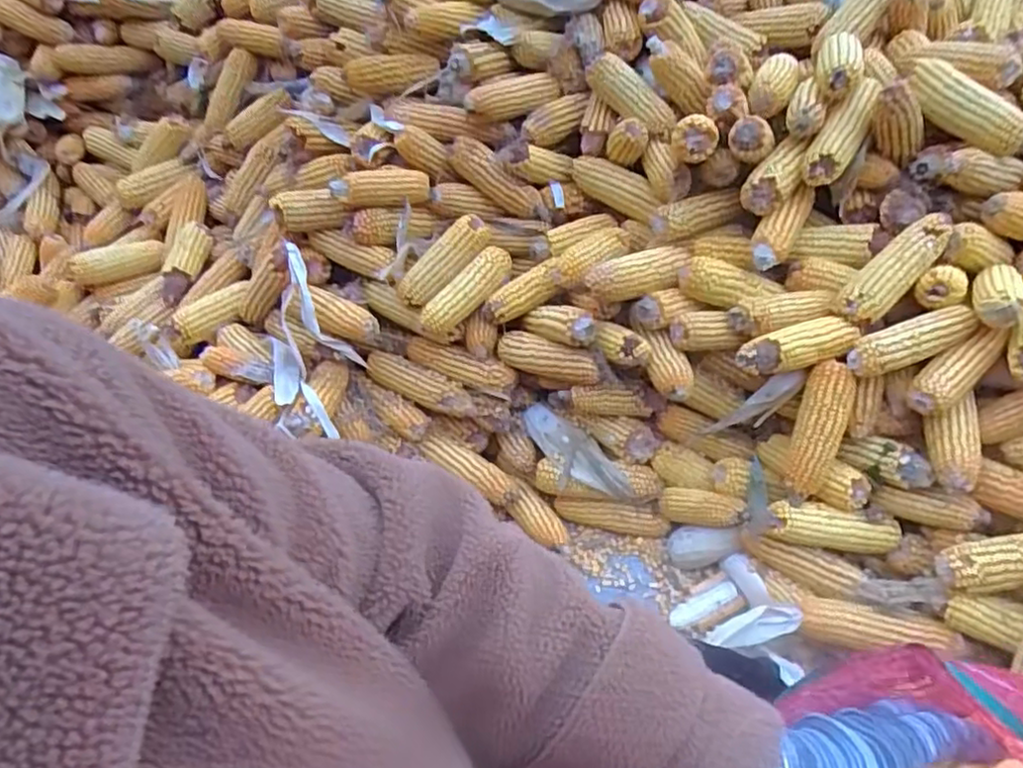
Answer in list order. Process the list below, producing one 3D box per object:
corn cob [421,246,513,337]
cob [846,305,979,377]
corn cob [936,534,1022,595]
[{"bbox_3d":[-0.057,-0.117,0.862,0.141,0.052,0.036,-44,50,-2],"label":"corn cob"},{"bbox_3d":[0.454,-0.047,0.757,0.140,0.039,0.040,-22,41,6],"label":"cob"},{"bbox_3d":[0.547,0.186,0.699,0.167,0.040,0.049,-22,34,25],"label":"corn cob"}]

